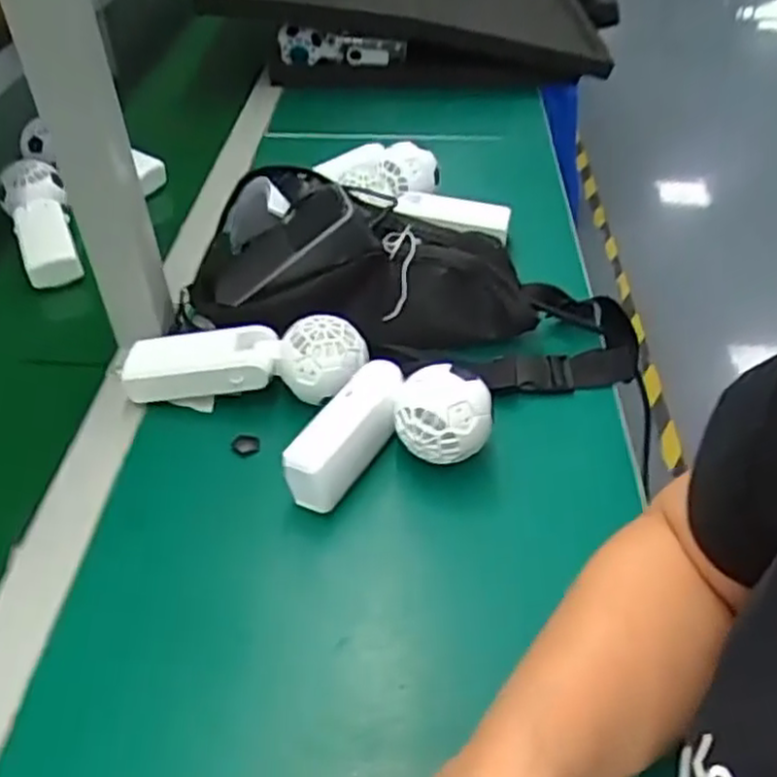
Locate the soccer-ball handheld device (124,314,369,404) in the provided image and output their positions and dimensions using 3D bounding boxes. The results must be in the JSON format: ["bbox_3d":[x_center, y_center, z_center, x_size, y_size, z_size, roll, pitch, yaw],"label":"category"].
[{"bbox_3d":[-0.101,-0.016,0.522,0.174,0.058,0.049,0,42,1],"label":"soccer-ball handheld device"}]

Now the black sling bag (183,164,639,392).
[{"bbox_3d":[0.016,-0.090,0.567,0.345,0.099,0.160,6,43,9],"label":"black sling bag"}]

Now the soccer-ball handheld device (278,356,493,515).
[{"bbox_3d":[-0.006,0.021,0.474,0.130,0.053,0.075,-15,44,-14],"label":"soccer-ball handheld device"}]

